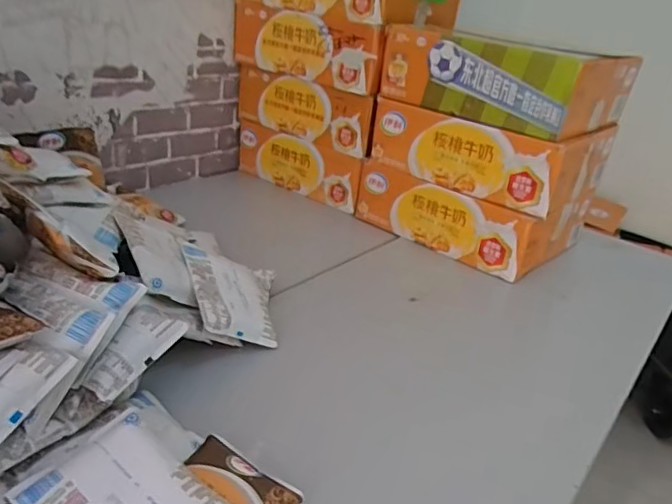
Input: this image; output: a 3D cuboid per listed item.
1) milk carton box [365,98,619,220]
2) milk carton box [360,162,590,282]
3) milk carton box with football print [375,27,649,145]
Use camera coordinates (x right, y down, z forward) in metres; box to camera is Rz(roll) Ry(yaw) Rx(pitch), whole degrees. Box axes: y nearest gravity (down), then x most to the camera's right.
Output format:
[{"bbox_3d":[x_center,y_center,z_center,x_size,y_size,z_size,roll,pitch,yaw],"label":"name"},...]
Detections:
[{"bbox_3d":[0.250,-0.173,0.922,0.310,0.103,0.234,26,31,34],"label":"milk carton box"},{"bbox_3d":[0.237,-0.079,0.967,0.259,0.102,0.304,-17,35,-42],"label":"milk carton box"},{"bbox_3d":[0.269,-0.275,0.886,0.304,0.108,0.235,26,31,34],"label":"milk carton box with football print"}]

